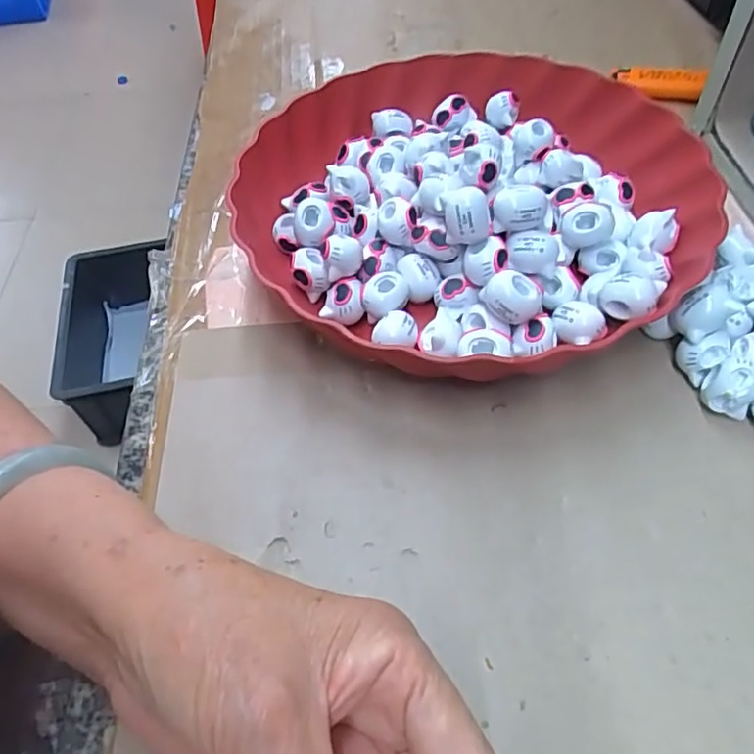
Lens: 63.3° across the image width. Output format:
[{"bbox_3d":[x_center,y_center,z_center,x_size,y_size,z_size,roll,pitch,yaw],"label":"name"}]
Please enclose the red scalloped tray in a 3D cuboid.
[{"bbox_3d":[0.050,-0.099,0.340,0.239,0.051,0.244,-37,60,-22],"label":"red scalloped tray"}]

